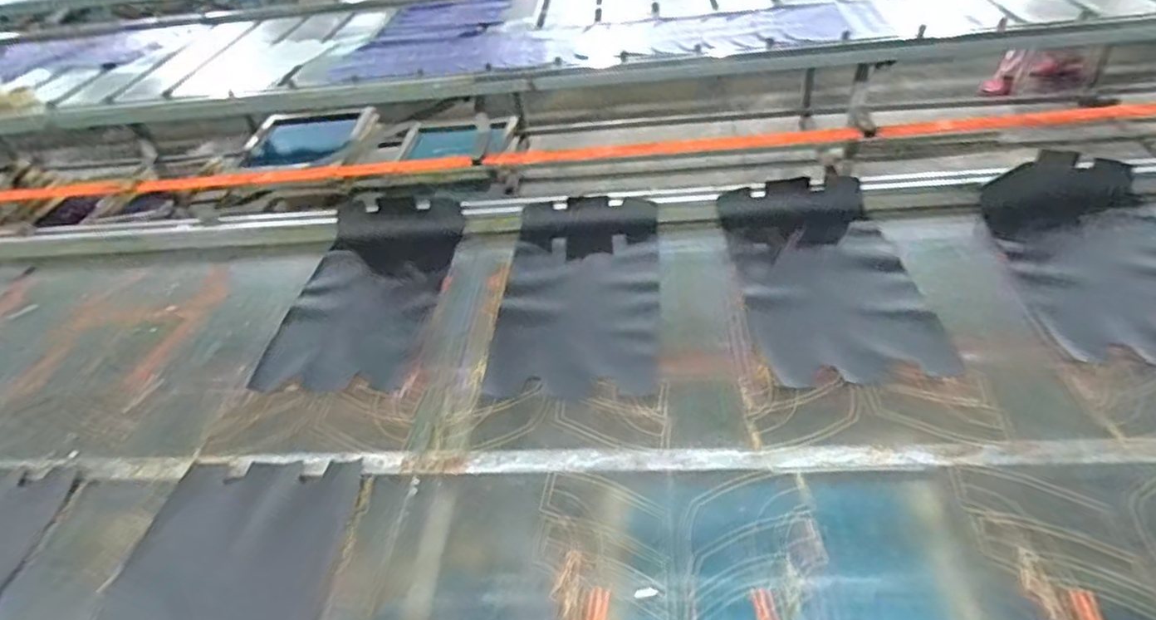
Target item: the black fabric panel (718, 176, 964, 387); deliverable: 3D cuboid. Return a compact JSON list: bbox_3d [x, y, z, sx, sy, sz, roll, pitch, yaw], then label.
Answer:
[{"bbox_3d":[0.476,-0.084,1.288,0.311,0.030,0.582,-3,40,5],"label":"black fabric panel"}]

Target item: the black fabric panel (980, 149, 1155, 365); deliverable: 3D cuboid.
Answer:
[{"bbox_3d":[0.993,-0.128,1.257,0.321,0.043,0.599,3,41,12],"label":"black fabric panel"}]

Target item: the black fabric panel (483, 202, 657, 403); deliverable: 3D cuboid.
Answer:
[{"bbox_3d":[0.004,-0.050,1.316,0.305,0.063,0.573,-1,40,7],"label":"black fabric panel"}]

